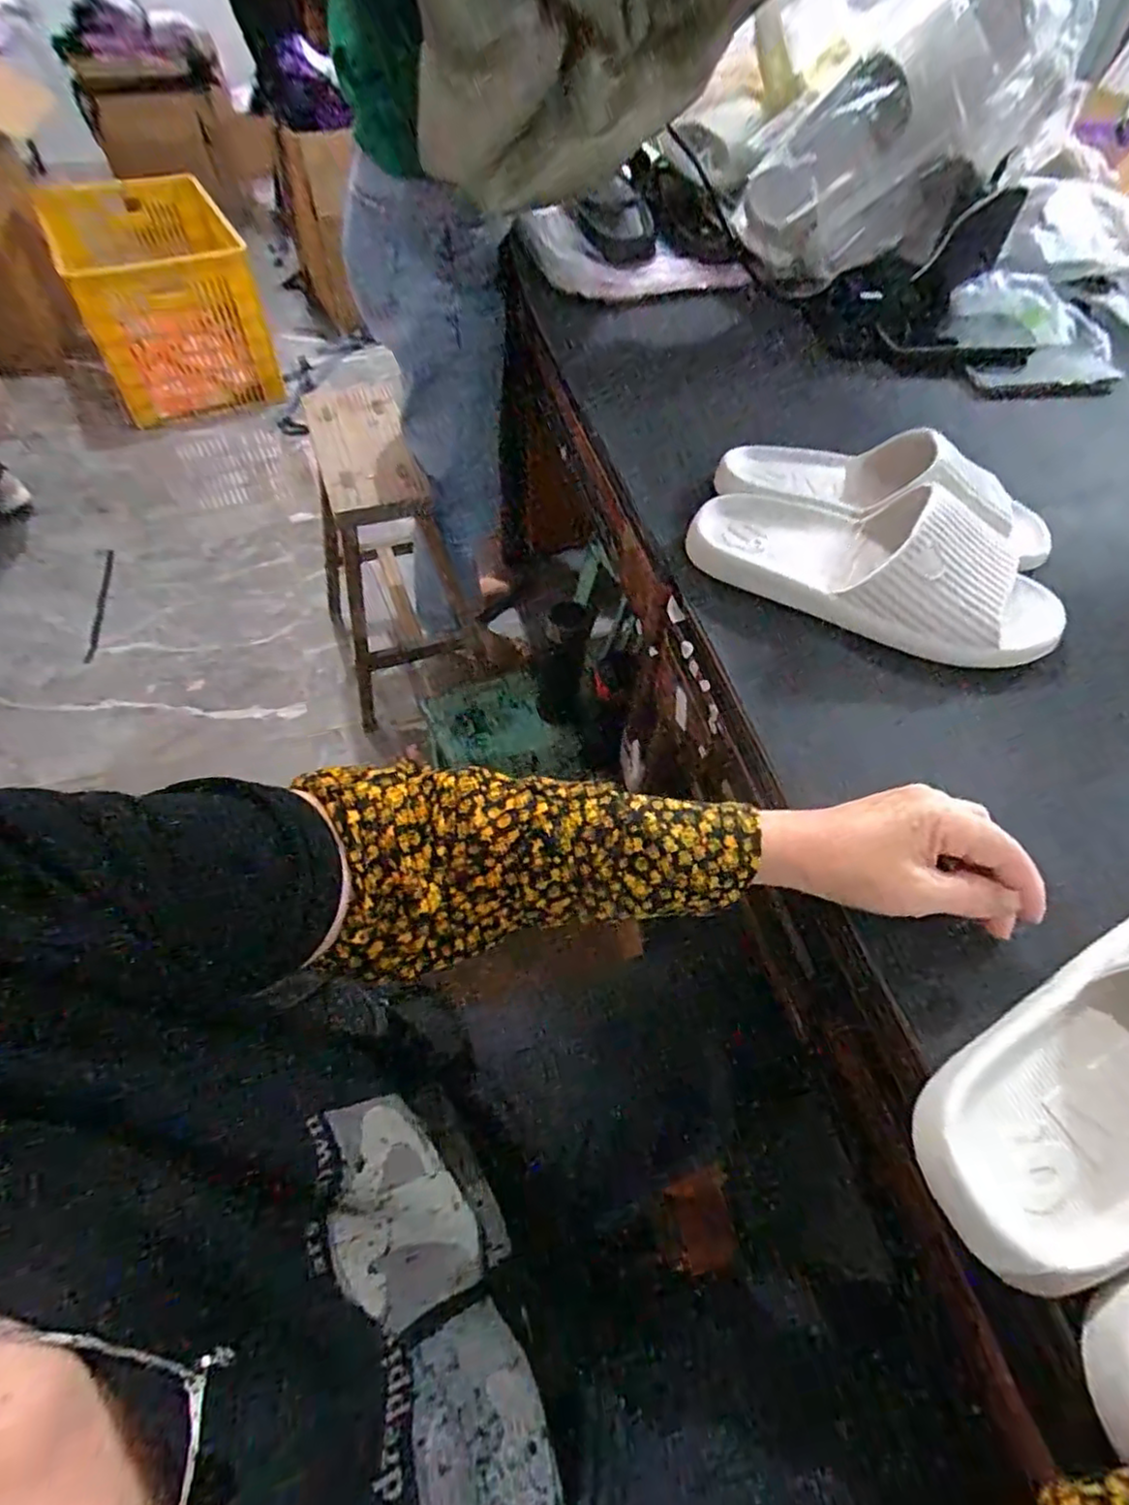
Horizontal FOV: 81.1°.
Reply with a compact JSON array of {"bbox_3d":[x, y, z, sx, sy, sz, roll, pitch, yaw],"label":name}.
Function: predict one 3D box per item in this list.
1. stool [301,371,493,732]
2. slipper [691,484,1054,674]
[{"bbox_3d":[-0.338,-0.364,1.289,0.299,0.517,0.327,-11,55,-10],"label":"stool"},{"bbox_3d":[0.226,-0.142,0.482,0.264,0.078,0.108,26,57,16],"label":"slipper"}]

